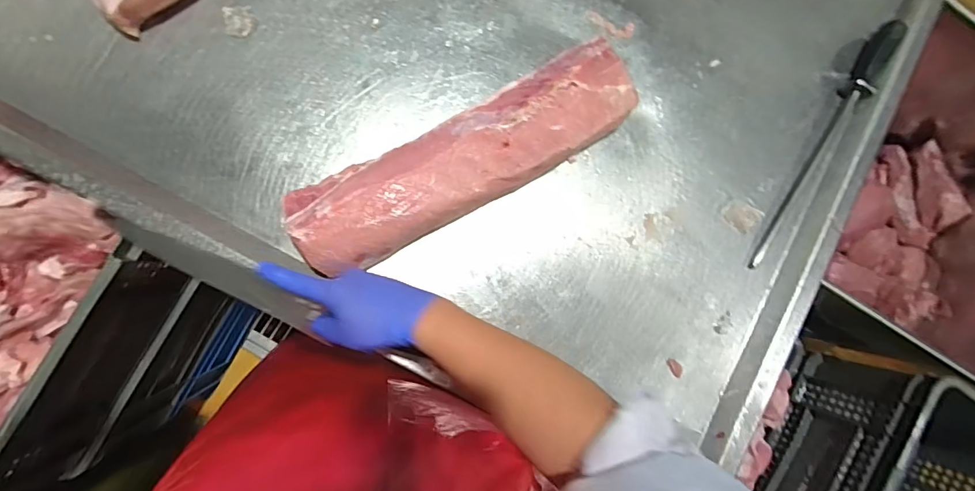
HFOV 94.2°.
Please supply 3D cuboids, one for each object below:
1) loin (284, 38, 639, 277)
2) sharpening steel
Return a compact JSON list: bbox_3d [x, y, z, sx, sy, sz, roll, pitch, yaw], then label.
[{"bbox_3d":[-0.018,-0.110,0.561,0.444,0.071,0.114,-30,91,-9],"label":"loin"},{"bbox_3d":[0.477,-0.145,0.632,0.034,0.034,0.405,35,82,-5],"label":"sharpening steel"}]

